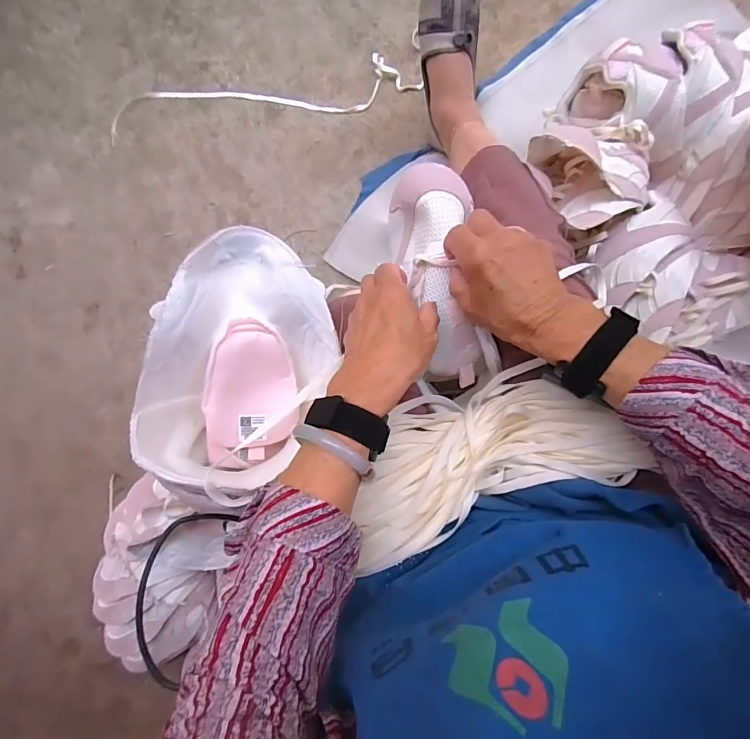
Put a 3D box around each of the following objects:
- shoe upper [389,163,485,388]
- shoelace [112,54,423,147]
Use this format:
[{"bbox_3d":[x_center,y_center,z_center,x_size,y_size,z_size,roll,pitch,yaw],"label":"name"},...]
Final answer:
[{"bbox_3d":[0.063,-0.089,0.421,0.083,0.044,0.209,-11,93,8],"label":"shoe upper"},{"bbox_3d":[-0.214,-0.499,0.798,0.592,0.018,0.096,-2,88,8],"label":"shoelace"}]

